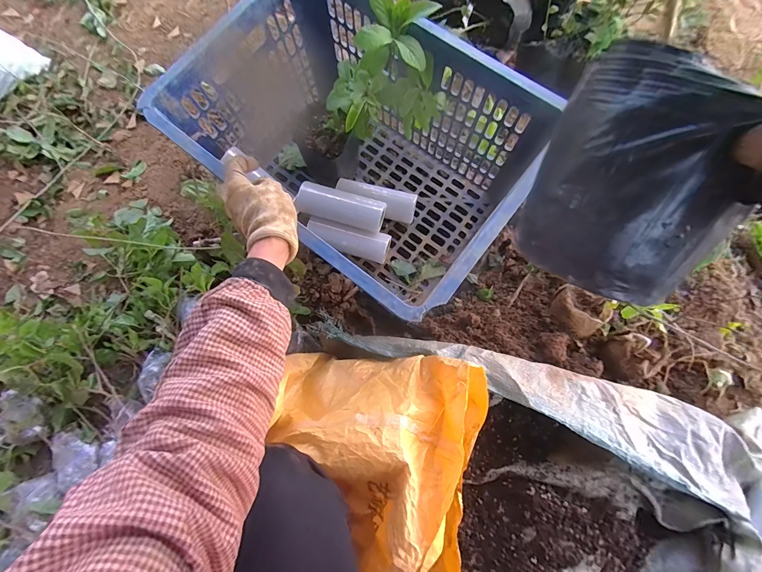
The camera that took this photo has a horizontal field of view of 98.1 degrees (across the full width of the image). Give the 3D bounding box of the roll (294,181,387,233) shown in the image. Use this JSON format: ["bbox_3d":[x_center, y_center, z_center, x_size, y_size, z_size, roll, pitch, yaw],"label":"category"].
[{"bbox_3d":[-0.068,-0.148,0.596,0.151,0.051,0.058,13,76,3],"label":"roll"}]

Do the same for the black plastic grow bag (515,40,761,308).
[{"bbox_3d":[0.150,-0.059,0.194,0.044,0.122,0.107,-19,45,-43],"label":"black plastic grow bag"}]

